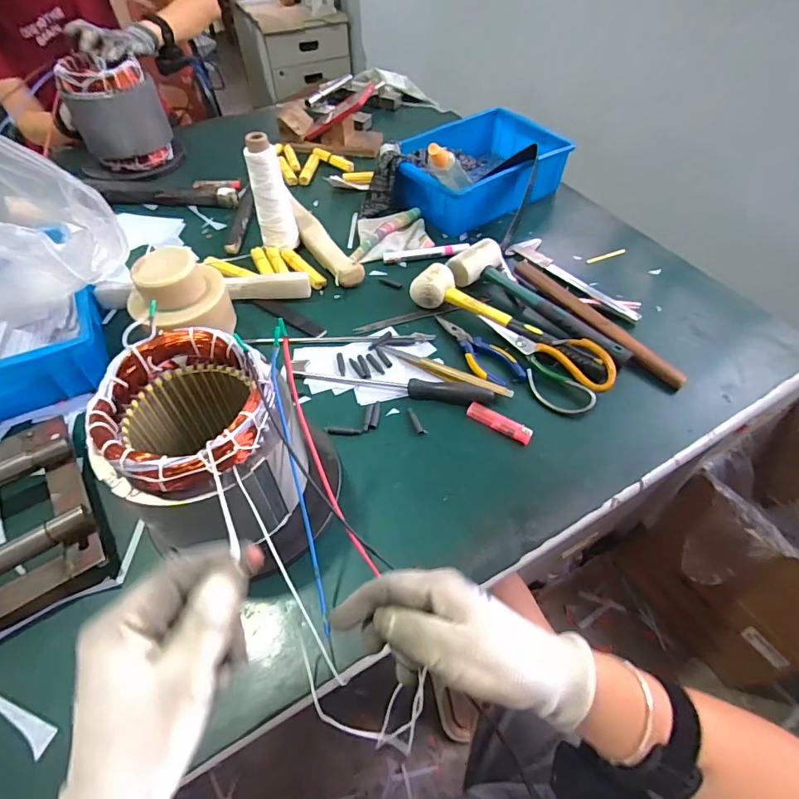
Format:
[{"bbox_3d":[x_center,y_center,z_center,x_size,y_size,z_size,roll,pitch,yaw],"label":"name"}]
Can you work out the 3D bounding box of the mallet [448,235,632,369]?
[{"bbox_3d":[0.200,-0.144,0.652,0.288,0.040,0.093,38,61,23],"label":"mallet"}]

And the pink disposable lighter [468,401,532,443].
[{"bbox_3d":[0.117,0.027,0.542,0.078,0.011,0.020,30,57,15],"label":"pink disposable lighter"}]

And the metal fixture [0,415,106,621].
[{"bbox_3d":[-0.379,0.111,0.448,0.135,0.050,0.205,-30,60,-22],"label":"metal fixture"}]

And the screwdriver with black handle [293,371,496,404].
[{"bbox_3d":[-0.007,-0.020,0.569,0.245,0.020,0.026,7,53,5],"label":"screwdriver with black handle"}]

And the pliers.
[{"bbox_3d":[0.105,-0.071,0.613,0.053,0.015,0.145,-22,56,-17],"label":"pliers"}]

